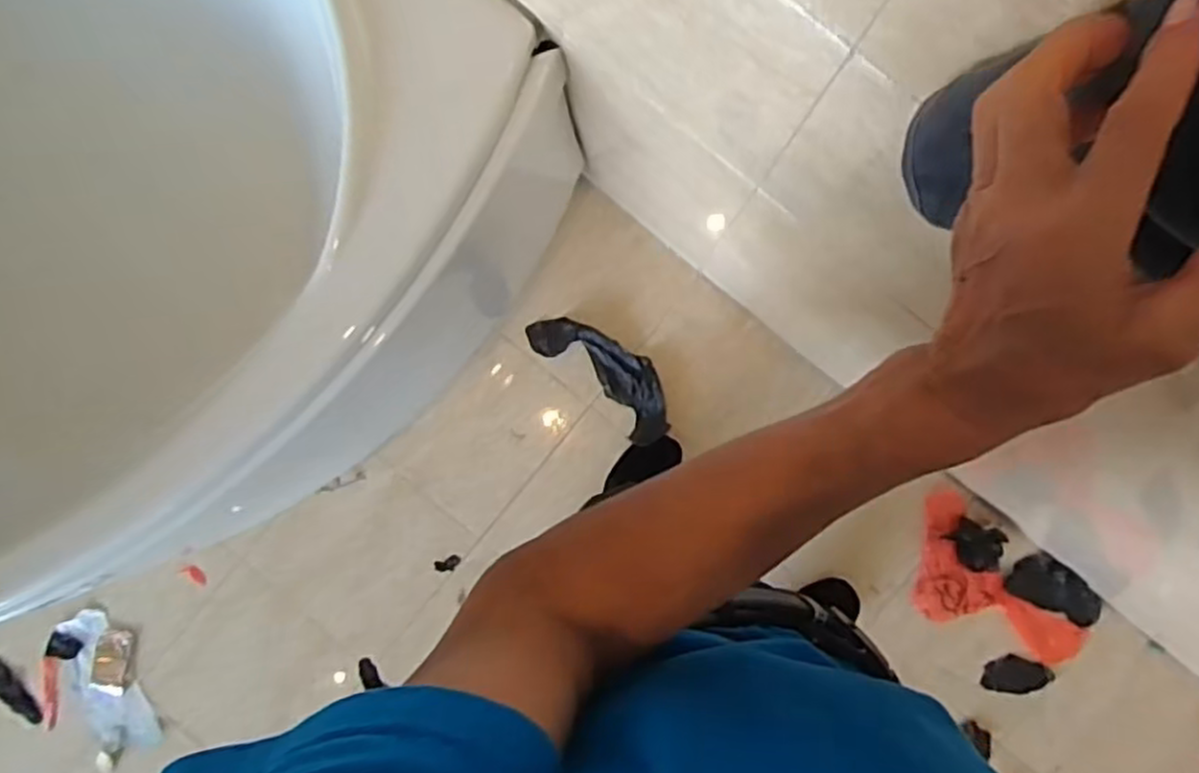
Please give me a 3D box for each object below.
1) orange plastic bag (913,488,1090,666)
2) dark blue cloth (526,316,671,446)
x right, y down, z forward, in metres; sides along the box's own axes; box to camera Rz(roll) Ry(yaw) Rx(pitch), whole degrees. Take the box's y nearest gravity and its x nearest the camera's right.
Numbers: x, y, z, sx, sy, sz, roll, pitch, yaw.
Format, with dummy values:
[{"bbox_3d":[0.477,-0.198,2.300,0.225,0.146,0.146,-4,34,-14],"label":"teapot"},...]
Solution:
[{"bbox_3d":[0.622,0.340,1.241,0.169,0.034,0.334,-42,89,2],"label":"orange plastic bag"},{"bbox_3d":[0.014,-0.026,1.268,0.282,0.019,0.110,43,92,1],"label":"dark blue cloth"}]

